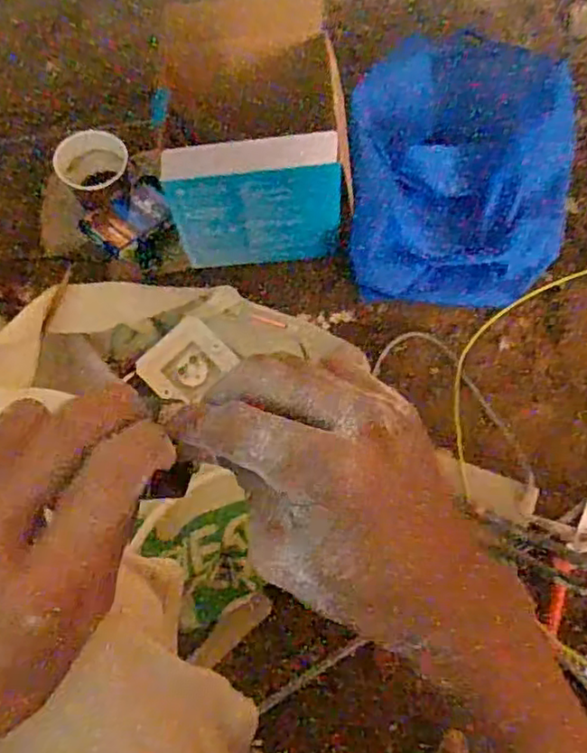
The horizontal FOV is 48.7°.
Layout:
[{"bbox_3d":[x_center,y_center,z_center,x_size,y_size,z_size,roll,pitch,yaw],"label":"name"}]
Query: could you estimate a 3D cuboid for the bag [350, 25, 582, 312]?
[{"bbox_3d":[0.198,-0.248,0.750,0.262,0.101,0.315,3,70,1],"label":"bag"}]

